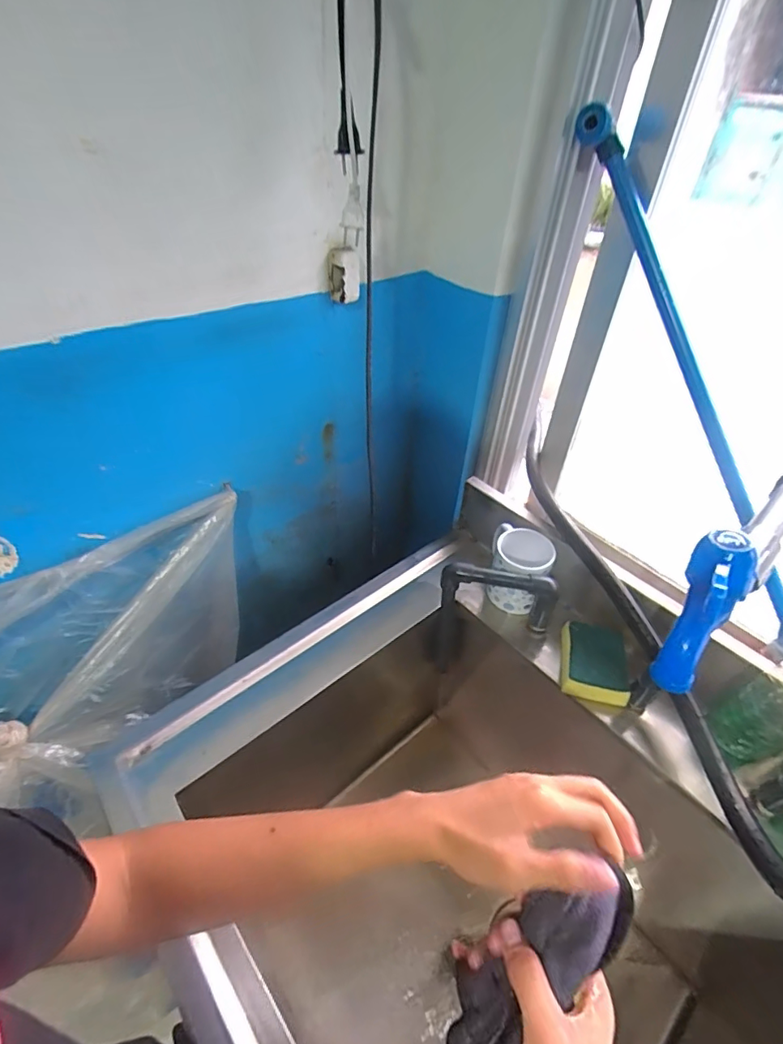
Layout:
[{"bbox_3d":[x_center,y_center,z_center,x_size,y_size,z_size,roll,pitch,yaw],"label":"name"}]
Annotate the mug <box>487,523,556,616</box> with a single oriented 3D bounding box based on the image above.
[{"bbox_3d":[0.175,0.068,0.682,0.082,0.090,0.093,17,43,15],"label":"mug"}]

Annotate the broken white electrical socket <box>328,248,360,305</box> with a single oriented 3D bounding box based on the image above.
[{"bbox_3d":[-0.054,-0.279,0.554,0.034,0.056,0.022,0,42,-5],"label":"broken white electrical socket"}]

